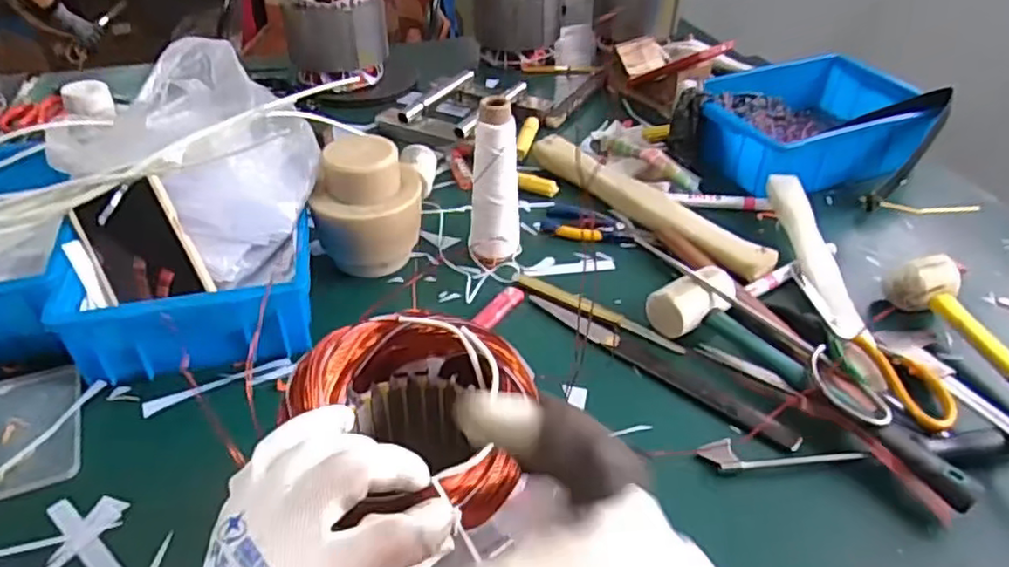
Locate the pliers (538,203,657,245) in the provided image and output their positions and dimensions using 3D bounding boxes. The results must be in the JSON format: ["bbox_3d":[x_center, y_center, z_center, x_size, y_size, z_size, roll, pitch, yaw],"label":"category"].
[{"bbox_3d":[0.104,-0.064,0.752,0.123,0.011,0.061,18,42,20],"label":"pliers"}]

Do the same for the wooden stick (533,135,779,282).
[{"bbox_3d":[0.157,-0.096,0.774,0.047,0.031,0.338,-26,46,-29],"label":"wooden stick"}]

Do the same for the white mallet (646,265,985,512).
[{"bbox_3d":[0.253,0.077,0.561,0.074,0.049,0.285,-28,47,-31],"label":"white mallet"}]

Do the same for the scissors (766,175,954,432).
[{"bbox_3d":[0.327,0.005,0.637,0.107,0.026,0.344,14,41,2],"label":"scissors"}]

